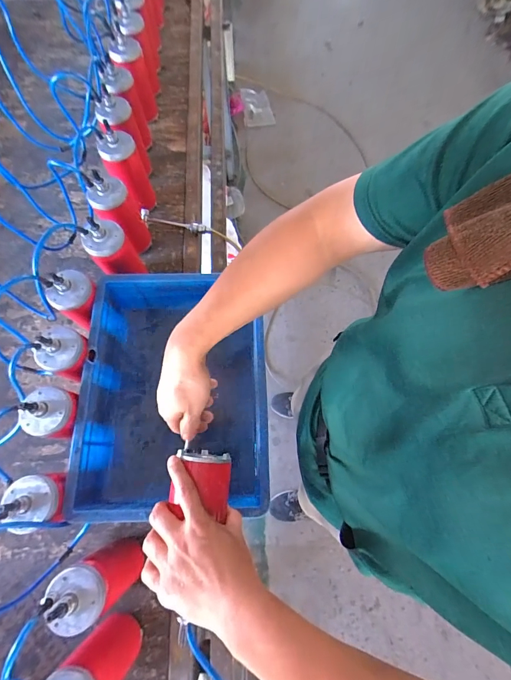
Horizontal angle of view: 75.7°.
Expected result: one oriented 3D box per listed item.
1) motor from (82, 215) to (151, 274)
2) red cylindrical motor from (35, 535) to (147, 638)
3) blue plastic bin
[{"bbox_3d":[-0.278,-0.164,0.657,0.079,0.166,0.062,-33,74,-11],"label":"motor"},{"bbox_3d":[-0.226,0.350,0.488,0.072,0.204,0.070,0,71,-1],"label":"red cylindrical motor"},{"bbox_3d":[-0.134,0.088,0.598,0.295,0.138,0.394,-2,71,-2],"label":"blue plastic bin"}]

